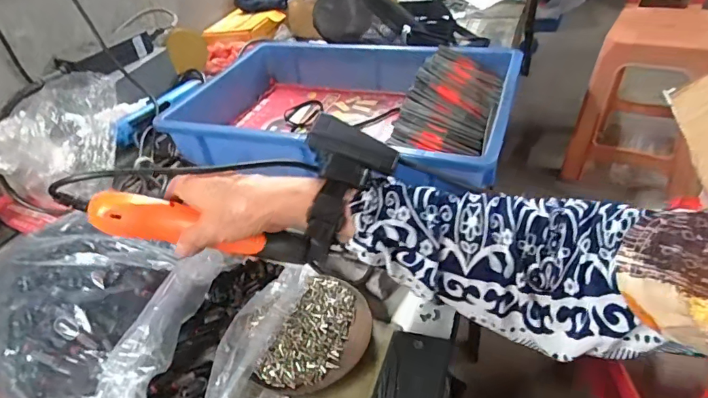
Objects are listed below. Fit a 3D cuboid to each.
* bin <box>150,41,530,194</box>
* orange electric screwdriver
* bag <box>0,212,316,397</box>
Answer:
[{"bbox_3d":[-0.015,-0.131,0.644,0.450,0.105,0.311,10,42,23],"label":"bin"},{"bbox_3d":[-0.137,0.028,0.395,0.184,0.027,0.029,14,44,1],"label":"orange electric screwdriver"},{"bbox_3d":[-0.210,0.090,0.407,0.288,0.067,0.213,8,41,21],"label":"bag"}]

